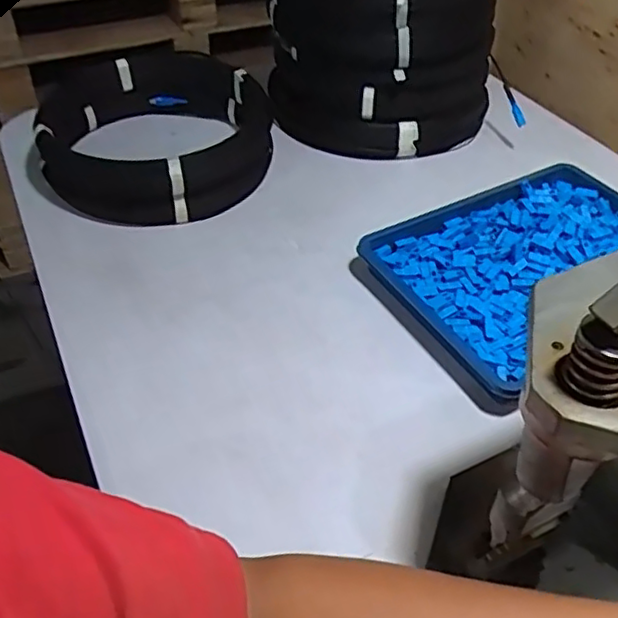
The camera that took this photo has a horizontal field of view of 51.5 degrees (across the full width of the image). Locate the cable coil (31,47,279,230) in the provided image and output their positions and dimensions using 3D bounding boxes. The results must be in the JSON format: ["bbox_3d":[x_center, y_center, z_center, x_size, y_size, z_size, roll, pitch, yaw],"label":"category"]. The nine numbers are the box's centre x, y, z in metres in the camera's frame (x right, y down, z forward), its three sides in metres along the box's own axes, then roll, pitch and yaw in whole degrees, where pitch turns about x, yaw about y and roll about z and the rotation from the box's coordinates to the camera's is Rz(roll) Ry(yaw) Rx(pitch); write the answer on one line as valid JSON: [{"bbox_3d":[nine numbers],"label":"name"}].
[{"bbox_3d":[-0.186,-0.222,0.818,0.273,0.104,0.301,1,44,-2],"label":"cable coil"}]

